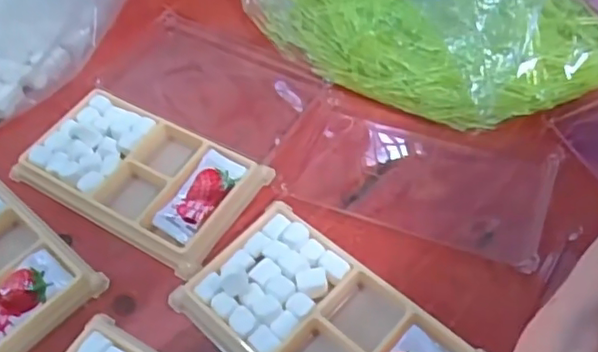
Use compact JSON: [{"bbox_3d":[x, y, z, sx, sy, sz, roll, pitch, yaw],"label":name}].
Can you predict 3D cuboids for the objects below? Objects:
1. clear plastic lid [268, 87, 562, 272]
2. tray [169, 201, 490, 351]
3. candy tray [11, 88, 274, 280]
[{"bbox_3d":[0.063,-0.003,0.346,0.148,0.009,0.083,17,57,17],"label":"clear plastic lid"},{"bbox_3d":[0.011,0.069,0.289,0.137,0.011,0.079,36,64,27],"label":"tray"},{"bbox_3d":[-0.091,-0.003,0.351,0.129,0.012,0.073,24,59,21],"label":"candy tray"}]

